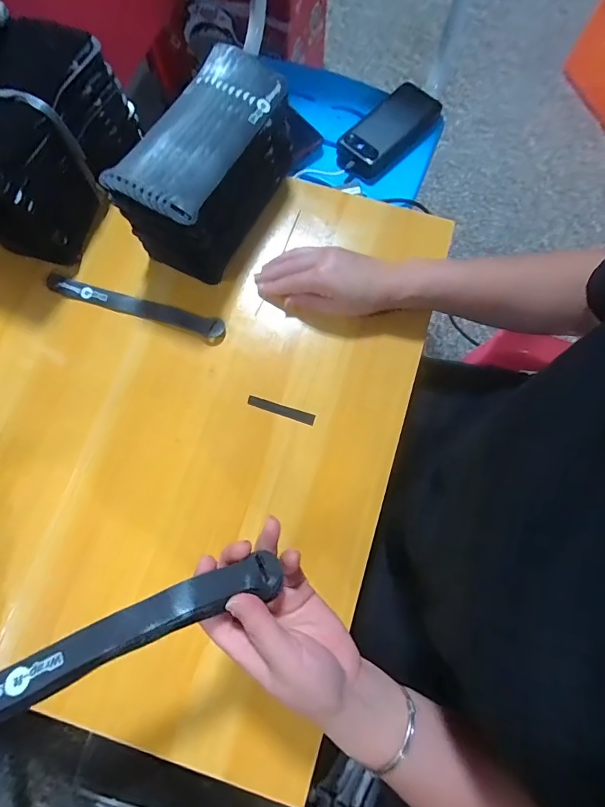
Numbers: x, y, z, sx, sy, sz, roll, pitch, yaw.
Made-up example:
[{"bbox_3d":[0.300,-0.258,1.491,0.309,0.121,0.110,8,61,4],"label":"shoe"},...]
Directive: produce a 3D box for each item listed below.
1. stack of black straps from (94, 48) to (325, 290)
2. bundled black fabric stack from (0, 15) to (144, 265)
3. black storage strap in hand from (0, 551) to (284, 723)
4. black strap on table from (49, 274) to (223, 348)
[{"bbox_3d":[-0.094,-0.259,0.444,0.096,0.119,0.226,26,77,5],"label":"stack of black straps"},{"bbox_3d":[-0.291,-0.279,0.430,0.155,0.106,0.203,17,77,3],"label":"bundled black fabric stack"},{"bbox_3d":[-0.106,0.138,0.243,0.195,0.018,0.027,-19,76,-19],"label":"black storage strap in hand"},{"bbox_3d":[-0.180,-0.103,0.438,0.201,0.006,0.026,17,77,3],"label":"black strap on table"}]

